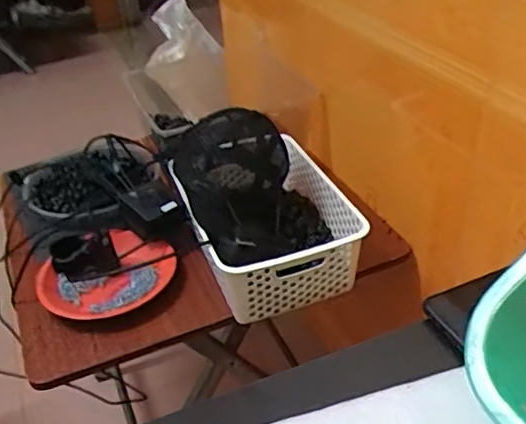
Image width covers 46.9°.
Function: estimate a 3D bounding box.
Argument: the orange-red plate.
[{"bbox_3d":[-0.234,0.094,0.895,0.182,0.026,0.169,-7,42,7],"label":"orange-red plate"}]

